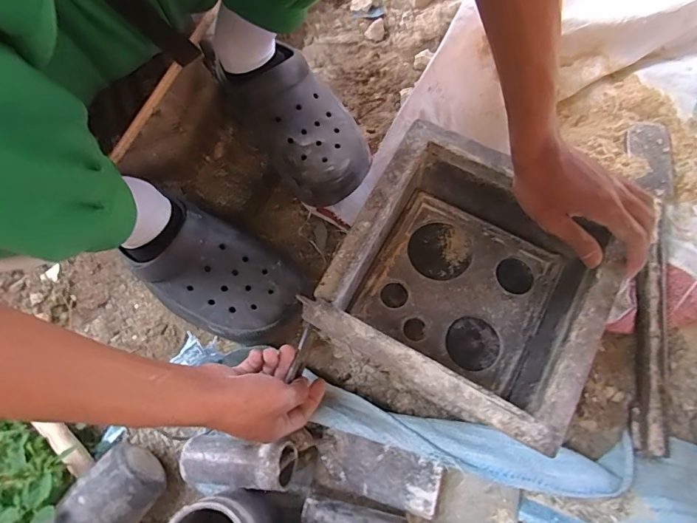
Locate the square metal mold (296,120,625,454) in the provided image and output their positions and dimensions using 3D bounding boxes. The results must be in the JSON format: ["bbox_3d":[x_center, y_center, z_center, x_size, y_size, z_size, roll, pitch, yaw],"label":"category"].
[{"bbox_3d":[0.115,0.021,0.444,0.238,0.126,0.235,29,74,7],"label":"square metal mold"}]

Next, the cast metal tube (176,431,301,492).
[{"bbox_3d":[-0.109,0.199,0.415,0.115,0.043,0.051,-1,72,11],"label":"cast metal tube"}]

